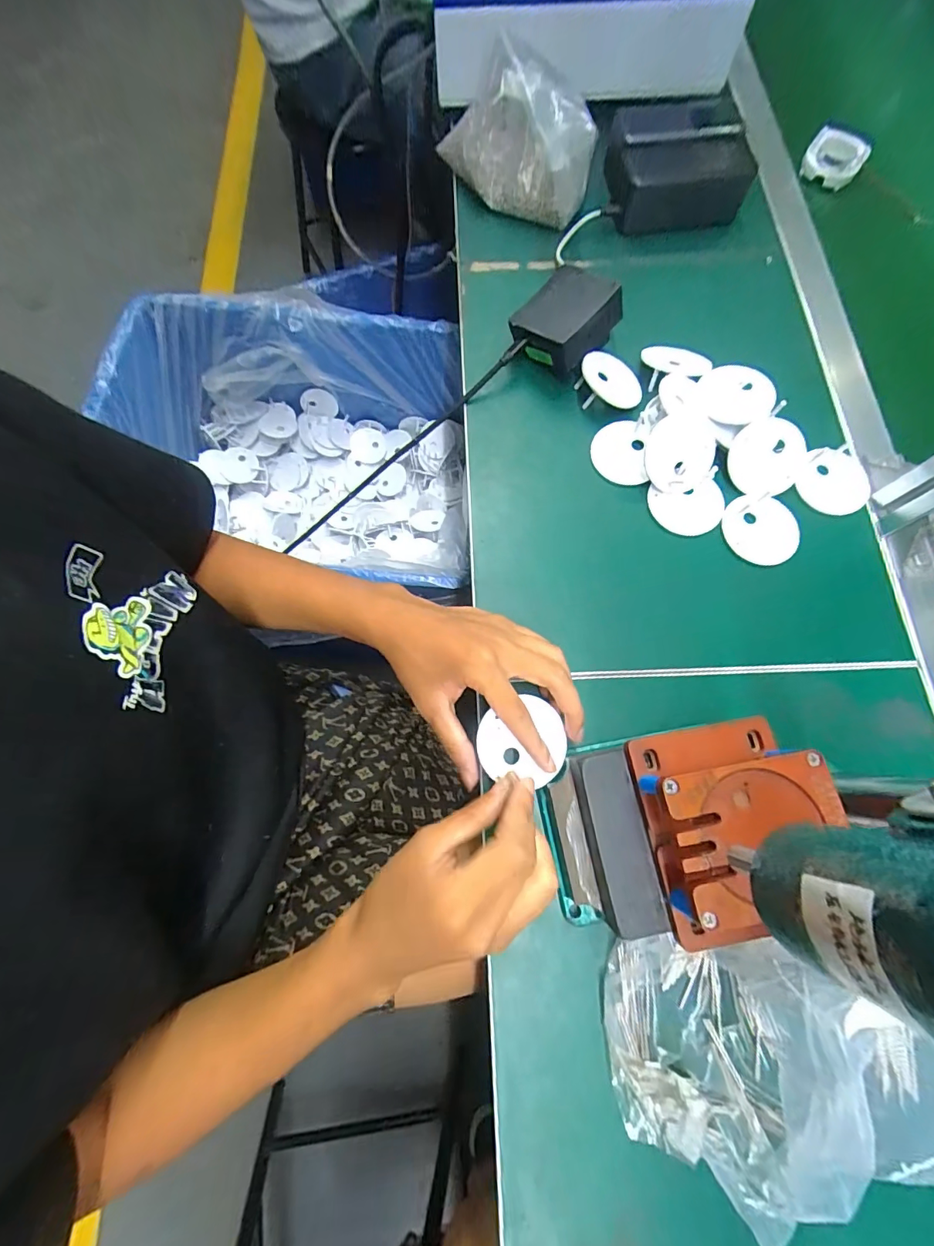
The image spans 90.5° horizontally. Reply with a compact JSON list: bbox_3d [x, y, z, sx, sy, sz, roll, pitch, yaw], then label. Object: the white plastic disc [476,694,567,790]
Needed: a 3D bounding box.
[{"bbox_3d":[0.038,0.079,0.317,0.060,0.004,0.058,1,80,-6],"label":"white plastic disc"}]

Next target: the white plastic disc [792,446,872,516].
[{"bbox_3d":[0.318,-0.123,0.399,0.061,0.012,0.061,0,73,-2],"label":"white plastic disc"}]

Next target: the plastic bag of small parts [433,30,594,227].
[{"bbox_3d":[0.049,-0.472,0.442,0.162,0.117,0.068,26,74,6],"label":"plastic bag of small parts"}]

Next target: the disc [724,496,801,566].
[{"bbox_3d":[0.248,-0.077,0.389,0.063,0.006,0.056,15,84,3],"label":"disc"}]

